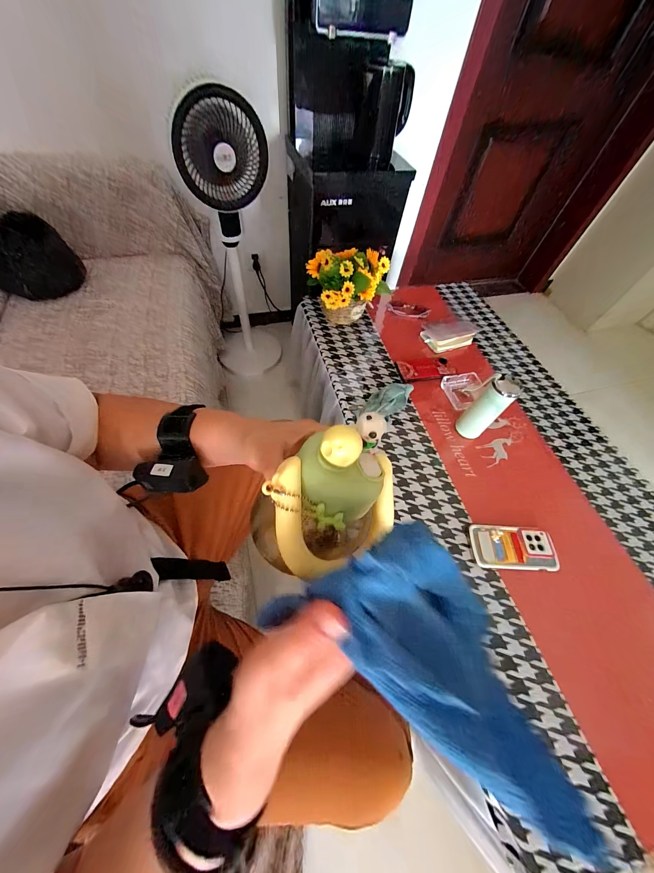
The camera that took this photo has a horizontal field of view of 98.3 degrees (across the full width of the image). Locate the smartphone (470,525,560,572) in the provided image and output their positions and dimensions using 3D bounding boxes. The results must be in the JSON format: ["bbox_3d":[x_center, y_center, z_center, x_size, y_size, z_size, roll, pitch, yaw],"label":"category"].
[{"bbox_3d":[0.369,0.219,0.560,0.167,0.007,0.080,4,59,-2],"label":"smartphone"}]

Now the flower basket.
[{"bbox_3d":[0.071,-0.409,0.809,0.231,0.199,0.143,-10,61,-10],"label":"flower basket"}]

